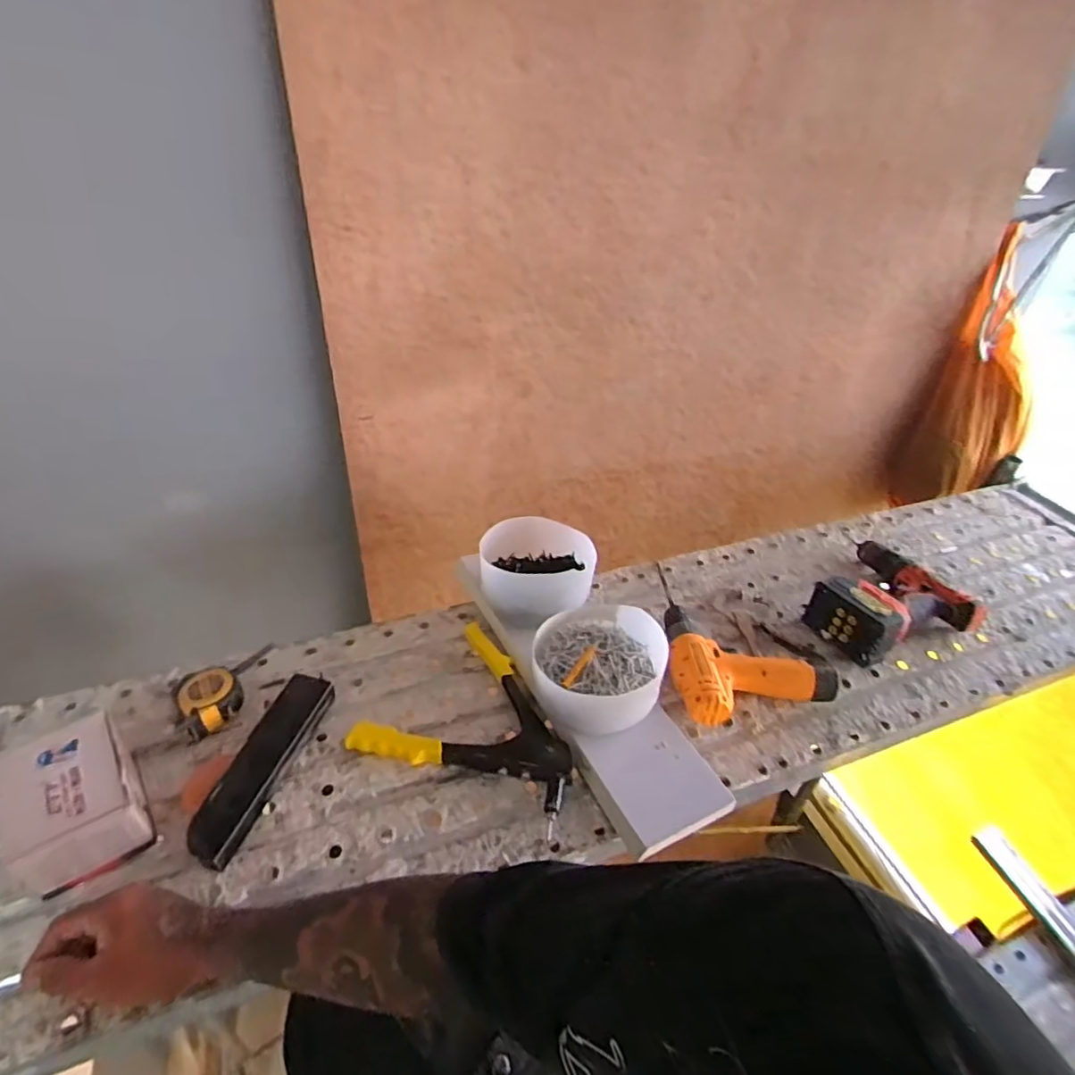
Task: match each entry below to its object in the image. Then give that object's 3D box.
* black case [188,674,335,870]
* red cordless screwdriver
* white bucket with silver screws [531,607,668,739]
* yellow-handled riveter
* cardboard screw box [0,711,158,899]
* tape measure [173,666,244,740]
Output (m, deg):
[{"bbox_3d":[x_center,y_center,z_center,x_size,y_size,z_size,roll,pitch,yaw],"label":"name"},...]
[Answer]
[{"bbox_3d":[-0.294,0.237,0.655,0.047,0.042,0.211,12,38,10],"label":"black case"},{"bbox_3d":[0.515,0.086,0.894,0.262,0.082,0.196,-23,45,-30],"label":"red cordless screwdriver"},{"bbox_3d":[0.073,0.160,0.732,0.149,0.096,0.151,3,38,-2],"label":"white bucket with silver screws"},{"bbox_3d":[-0.058,0.206,0.728,0.242,0.027,0.214,17,40,16],"label":"yellow-handled riveter"},{"bbox_3d":[-0.442,0.257,0.588,0.097,0.075,0.144,-24,46,-31],"label":"cardboard screw box"},{"bbox_3d":[-0.381,0.192,0.711,0.067,0.043,0.081,-15,42,-23],"label":"tape measure"}]

